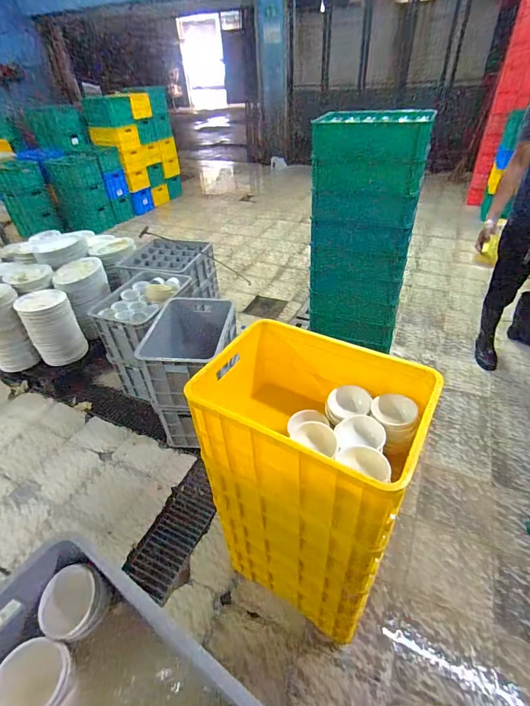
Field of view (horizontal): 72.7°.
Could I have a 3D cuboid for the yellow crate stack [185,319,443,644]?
[{"bbox_3d":[0.129,0.427,1.130,0.526,0.908,0.389,20,45,27],"label":"yellow crate stack"}]

